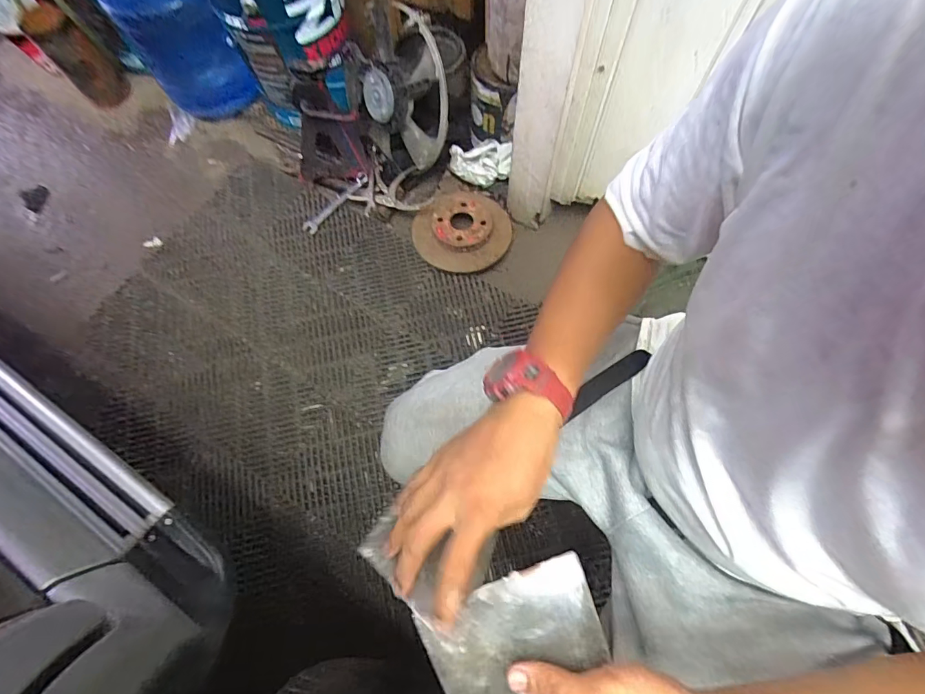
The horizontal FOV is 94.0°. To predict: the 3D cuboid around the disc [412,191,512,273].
[{"bbox_3d":[0.001,-0.276,1.012,0.214,0.047,0.229,42,75,16],"label":"disc"}]

